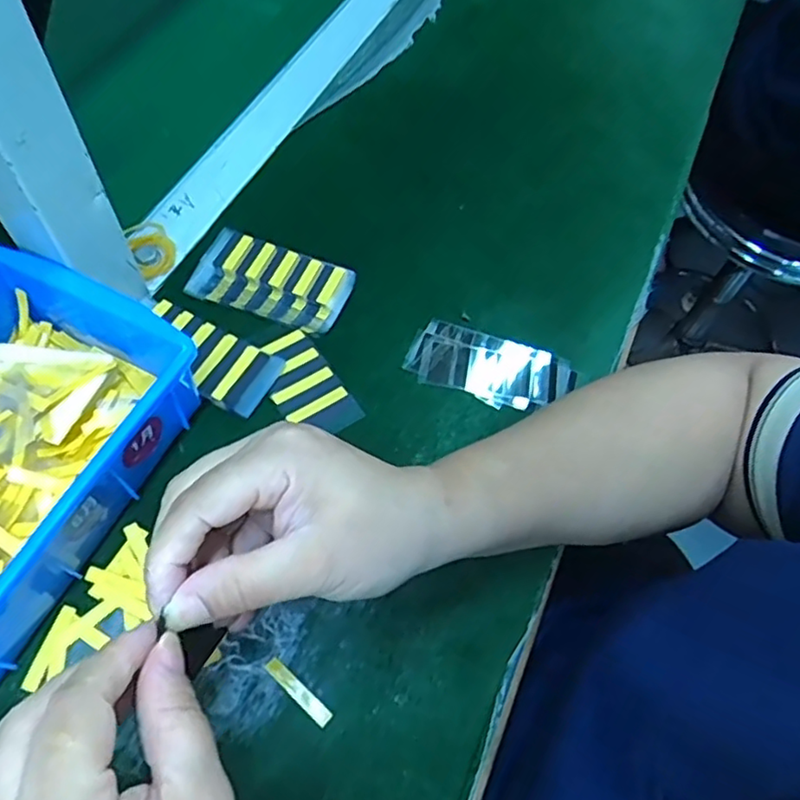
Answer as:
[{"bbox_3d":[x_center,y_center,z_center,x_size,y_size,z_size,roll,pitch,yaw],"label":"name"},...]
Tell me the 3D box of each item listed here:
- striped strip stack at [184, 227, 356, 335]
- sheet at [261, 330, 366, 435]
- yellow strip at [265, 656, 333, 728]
[{"bbox_3d":[-0.084,-0.078,0.412,0.099,0.013,0.050,18,62,5],"label":"striped strip stack"},{"bbox_3d":[-0.059,-0.009,0.386,0.040,0.007,0.072,-32,68,-19],"label":"sheet"},{"bbox_3d":[-0.049,0.141,0.305,0.039,0.004,0.008,38,65,16],"label":"yellow strip"}]

